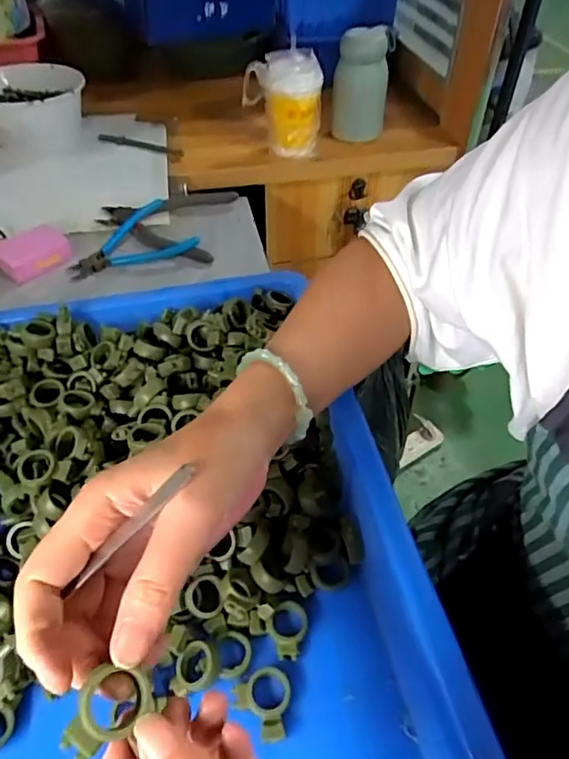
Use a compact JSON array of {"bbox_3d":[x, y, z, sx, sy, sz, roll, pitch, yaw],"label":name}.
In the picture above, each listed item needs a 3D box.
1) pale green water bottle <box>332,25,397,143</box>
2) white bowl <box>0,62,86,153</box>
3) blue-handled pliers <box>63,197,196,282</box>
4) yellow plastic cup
[{"bbox_3d":[0.115,-0.439,0.812,0.079,0.138,0.090,5,47,4],"label":"pale green water bottle"},{"bbox_3d":[-0.393,-0.426,0.854,0.161,0.073,0.169,0,47,0],"label":"white bowl"},{"bbox_3d":[-0.189,-0.177,0.670,0.150,0.024,0.113,-12,48,-12],"label":"blue-handled pliers"},{"bbox_3d":[-0.009,-0.402,0.793,0.092,0.133,0.097,0,47,0],"label":"yellow plastic cup"}]

